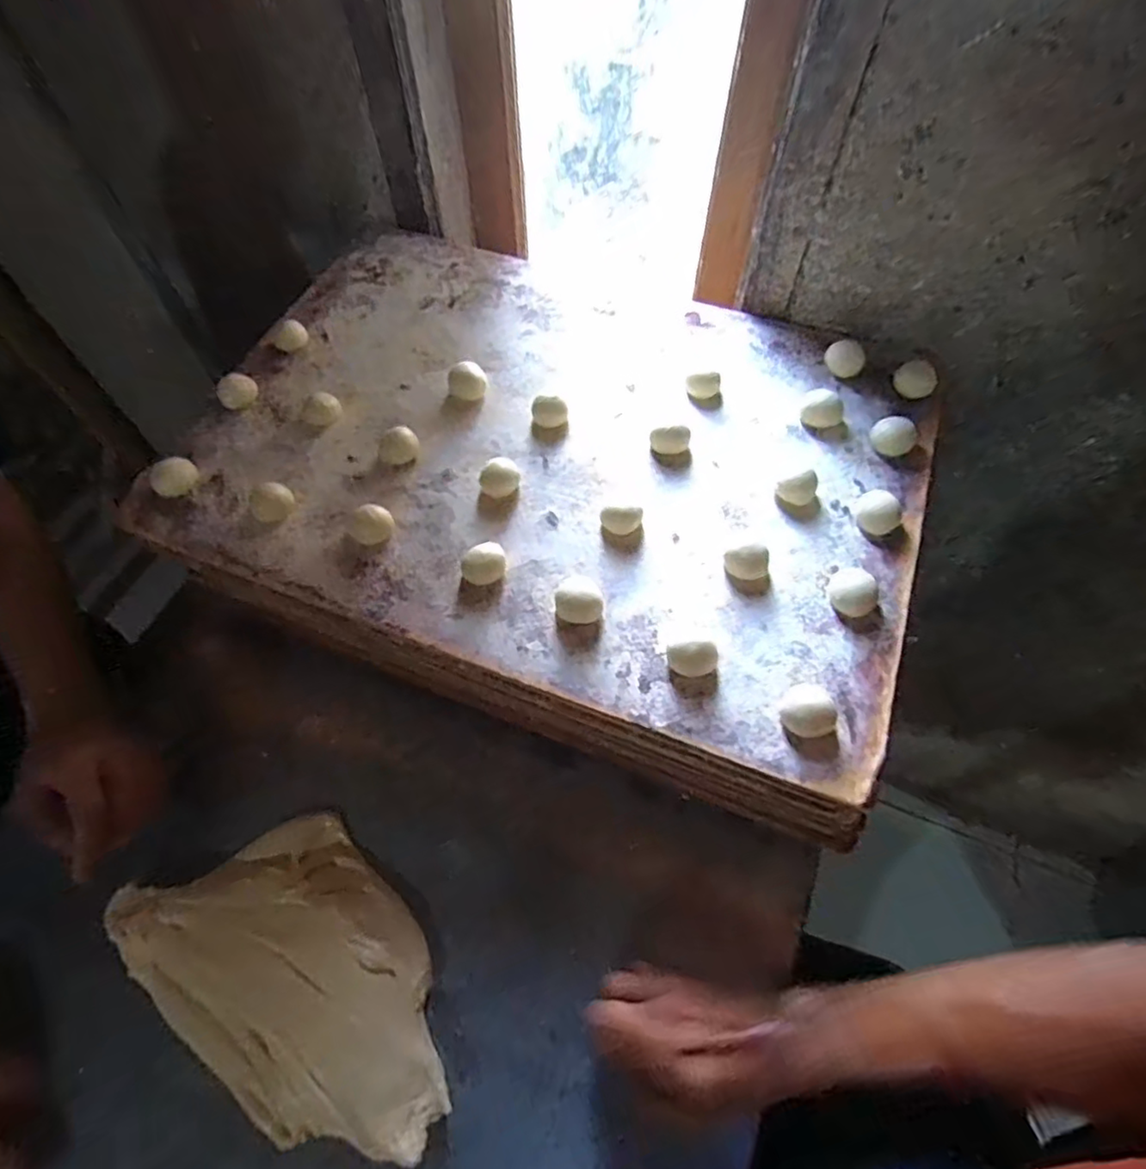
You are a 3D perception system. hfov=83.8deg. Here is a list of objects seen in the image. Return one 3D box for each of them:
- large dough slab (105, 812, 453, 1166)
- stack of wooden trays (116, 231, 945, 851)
[{"bbox_3d":[-0.187,0.274,0.448,0.261,0.039,0.157,34,67,18],"label":"large dough slab"},{"bbox_3d":[-0.018,-0.103,0.570,0.577,0.106,0.430,17,63,10],"label":"stack of wooden trays"}]

